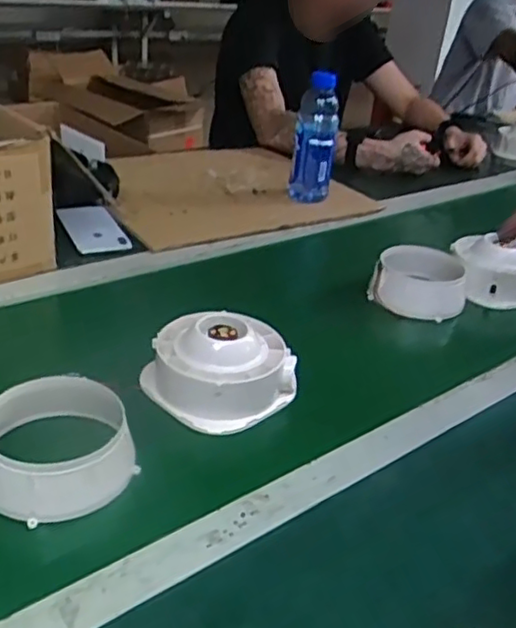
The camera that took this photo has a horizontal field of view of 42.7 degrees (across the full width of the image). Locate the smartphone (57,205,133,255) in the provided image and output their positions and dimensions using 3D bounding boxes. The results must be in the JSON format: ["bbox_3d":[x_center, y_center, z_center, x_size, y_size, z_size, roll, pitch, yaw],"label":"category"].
[{"bbox_3d":[-0.237,-0.124,0.949,0.074,0.015,0.137,-12,33,-25],"label":"smartphone"}]

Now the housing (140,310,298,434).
[{"bbox_3d":[-0.038,0.048,0.666,0.125,0.072,0.122,5,30,-3],"label":"housing"}]

